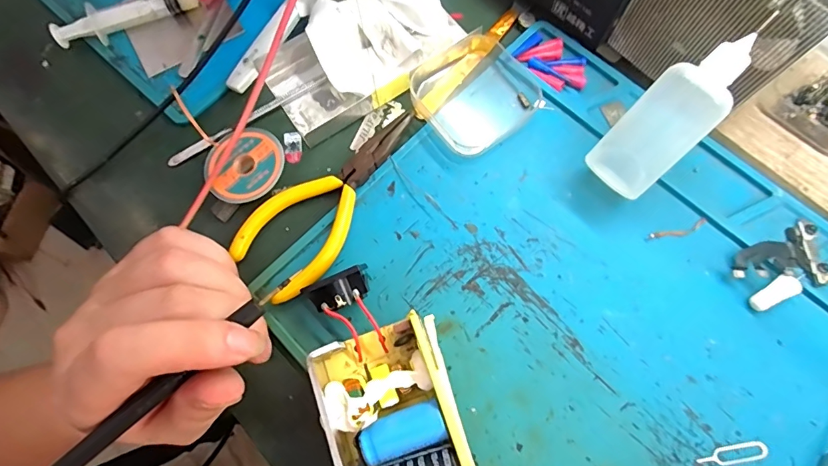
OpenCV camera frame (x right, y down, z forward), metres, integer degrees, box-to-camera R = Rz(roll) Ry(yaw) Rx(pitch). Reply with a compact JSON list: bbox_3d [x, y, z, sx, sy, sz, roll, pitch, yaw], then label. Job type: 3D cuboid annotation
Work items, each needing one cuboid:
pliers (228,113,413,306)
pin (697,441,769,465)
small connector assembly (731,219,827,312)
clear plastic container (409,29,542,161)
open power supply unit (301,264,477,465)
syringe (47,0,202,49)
[{"bbox_3d":[-0.042,-0.019,0.246,0.123,0.014,0.053,-43,77,-10],"label":"pliers"},{"bbox_3d":[0.150,0.104,0.206,0.033,0.004,0.008,-12,73,-2],"label":"pin"},{"bbox_3d":[0.192,0.017,0.228,0.053,0.008,0.031,-24,74,-5],"label":"small connector assembly"},{"bbox_3d":[0.039,-0.084,0.264,0.067,0.017,0.062,-37,76,-9],"label":"clear plastic container"},{"bbox_3d":[-0.005,0.095,0.203,0.058,0.028,0.163,-18,74,-4],"label":"open power supply unit"},{"bbox_3d":[-0.174,-0.144,0.286,0.112,0.016,0.016,-20,74,-4],"label":"syringe"}]

